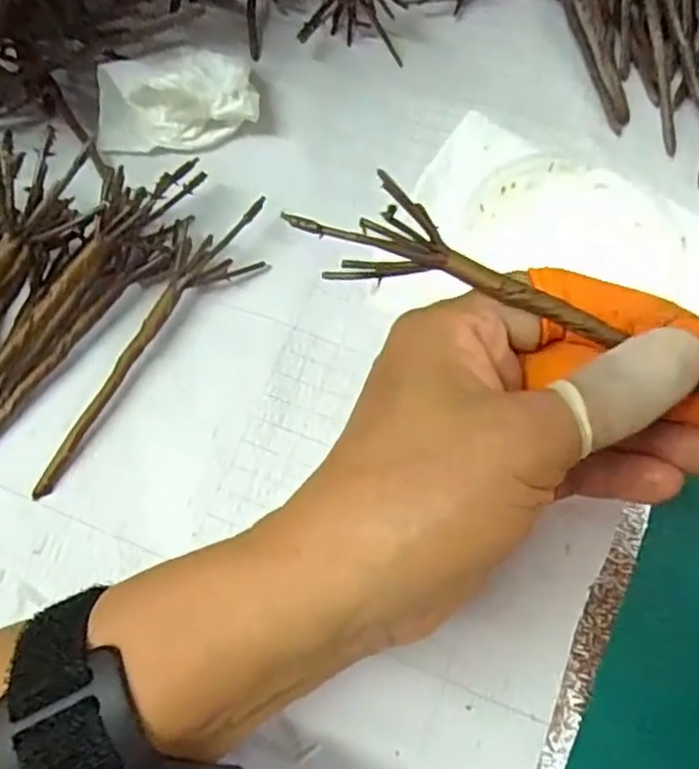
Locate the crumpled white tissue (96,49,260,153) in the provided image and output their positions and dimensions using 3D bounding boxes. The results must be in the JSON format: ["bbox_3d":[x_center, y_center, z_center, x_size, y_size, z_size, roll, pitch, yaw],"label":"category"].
[{"bbox_3d":[-0.079,-0.125,0.295,0.072,0.032,0.036,-11,69,-4],"label":"crumpled white tissue"}]

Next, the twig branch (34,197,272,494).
[{"bbox_3d":[-0.076,-0.017,0.262,0.035,0.013,0.140,27,71,10],"label":"twig branch"}]

